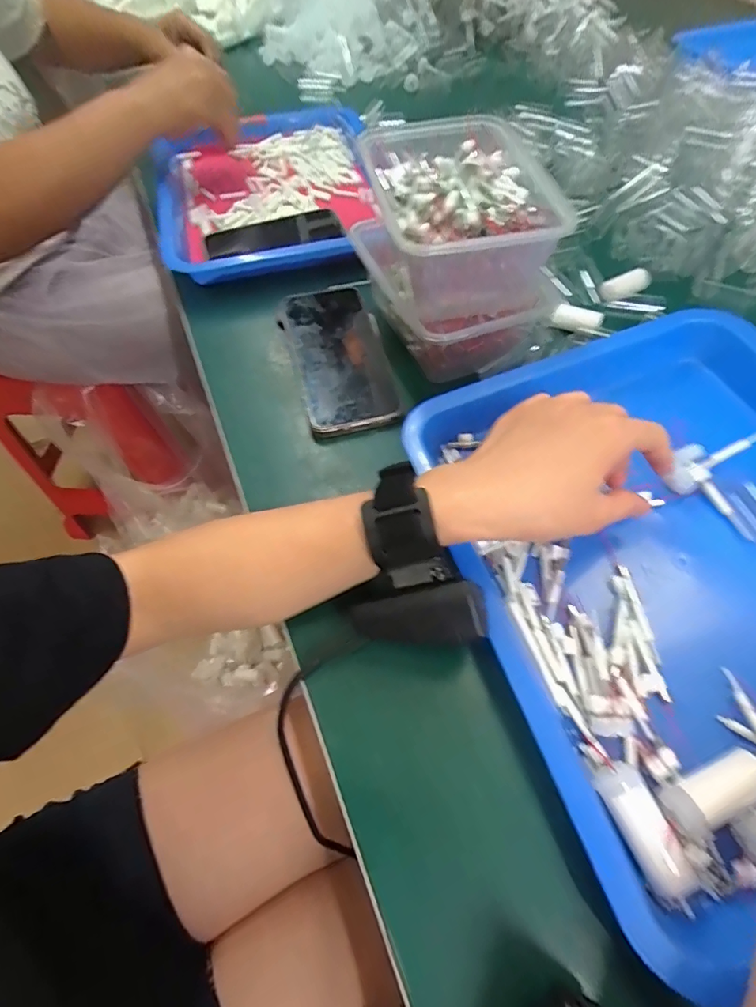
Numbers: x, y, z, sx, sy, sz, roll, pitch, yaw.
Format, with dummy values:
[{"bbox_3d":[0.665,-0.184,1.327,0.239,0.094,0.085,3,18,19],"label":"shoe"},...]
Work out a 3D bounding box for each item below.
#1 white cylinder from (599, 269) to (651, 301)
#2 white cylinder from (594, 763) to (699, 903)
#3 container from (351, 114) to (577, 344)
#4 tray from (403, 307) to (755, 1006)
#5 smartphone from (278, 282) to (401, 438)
[{"bbox_3d":[0.240,-0.214,0.449,0.049,0.015,0.018,-25,61,-14],"label":"white cylinder"},{"bbox_3d":[0.121,0.149,0.214,0.019,0.017,0.051,-19,60,-11],"label":"white cylinder"},{"bbox_3d":[0.057,-0.213,0.361,0.120,0.075,0.176,-11,58,-6],"label":"container"},{"bbox_3d":[0.203,0.020,0.276,0.294,0.042,0.319,-15,59,-8],"label":"tray"},{"bbox_3d":[-0.036,-0.131,0.407,0.075,0.016,0.167,-12,59,-6],"label":"smartphone"}]

